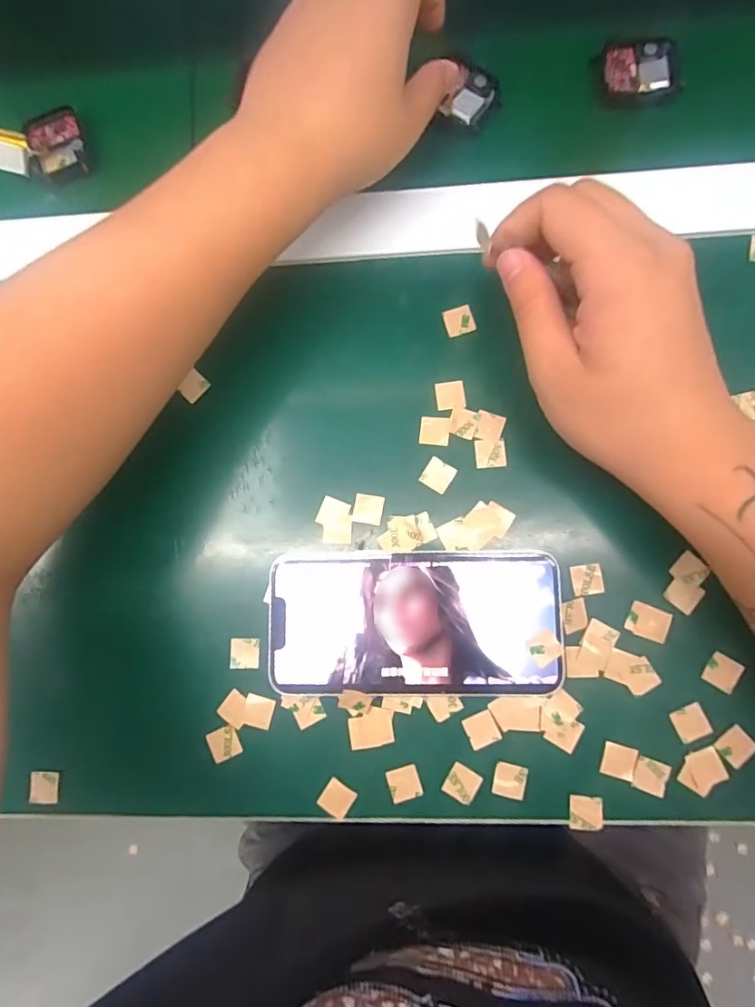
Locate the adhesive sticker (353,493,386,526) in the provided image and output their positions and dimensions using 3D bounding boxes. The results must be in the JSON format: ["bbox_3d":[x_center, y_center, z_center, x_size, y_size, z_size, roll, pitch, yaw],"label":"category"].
[{"bbox_3d":[-0.005,0.003,0.279,0.015,0.004,0.015,10,83,7],"label":"adhesive sticker"}]

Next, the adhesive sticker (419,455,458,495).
[{"bbox_3d":[0.032,-0.015,0.279,0.015,0.004,0.015,32,86,9],"label":"adhesive sticker"}]

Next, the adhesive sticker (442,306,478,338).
[{"bbox_3d":[0.045,-0.100,0.288,0.016,0.004,0.015,-18,80,3],"label":"adhesive sticker"}]

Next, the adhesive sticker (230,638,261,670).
[{"bbox_3d":[-0.069,0.079,0.276,0.016,0.004,0.016,0,80,0],"label":"adhesive sticker"}]

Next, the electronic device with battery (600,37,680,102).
[{"bbox_3d":[0.149,-0.246,0.299,0.041,0.006,0.031,-3,82,6],"label":"electronic device with battery"}]

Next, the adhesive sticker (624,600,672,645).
[{"bbox_3d":[0.135,0.059,0.262,0.020,0.004,0.016,21,85,8],"label":"adhesive sticker"}]

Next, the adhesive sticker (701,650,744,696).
[{"bbox_3d":[0.169,0.083,0.257,0.016,0.004,0.016,31,86,9],"label":"adhesive sticker"}]

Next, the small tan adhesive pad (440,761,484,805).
[{"bbox_3d":[0.042,0.138,0.260,0.015,0.004,0.015,29,84,14],"label":"small tan adhesive pad"}]

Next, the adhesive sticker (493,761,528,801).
[{"bbox_3d":[0.065,0.136,0.259,0.016,0.004,0.015,10,81,8],"label":"adhesive sticker"}]

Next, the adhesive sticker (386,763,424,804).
[{"bbox_3d":[0.014,0.140,0.262,0.016,0.004,0.016,-19,79,0],"label":"adhesive sticker"}]

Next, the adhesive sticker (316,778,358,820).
[{"bbox_3d":[-0.020,0.148,0.264,0.015,0.004,0.015,30,81,7],"label":"adhesive sticker"}]

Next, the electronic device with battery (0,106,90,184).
[{"bbox_3d":[-0.204,-0.217,0.313,0.045,0.026,0.044,-3,82,6],"label":"electronic device with battery"}]

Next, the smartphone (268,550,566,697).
[{"bbox_3d":[0.018,0.060,0.265,0.142,0.012,0.071,-1,82,6],"label":"smartphone"}]

